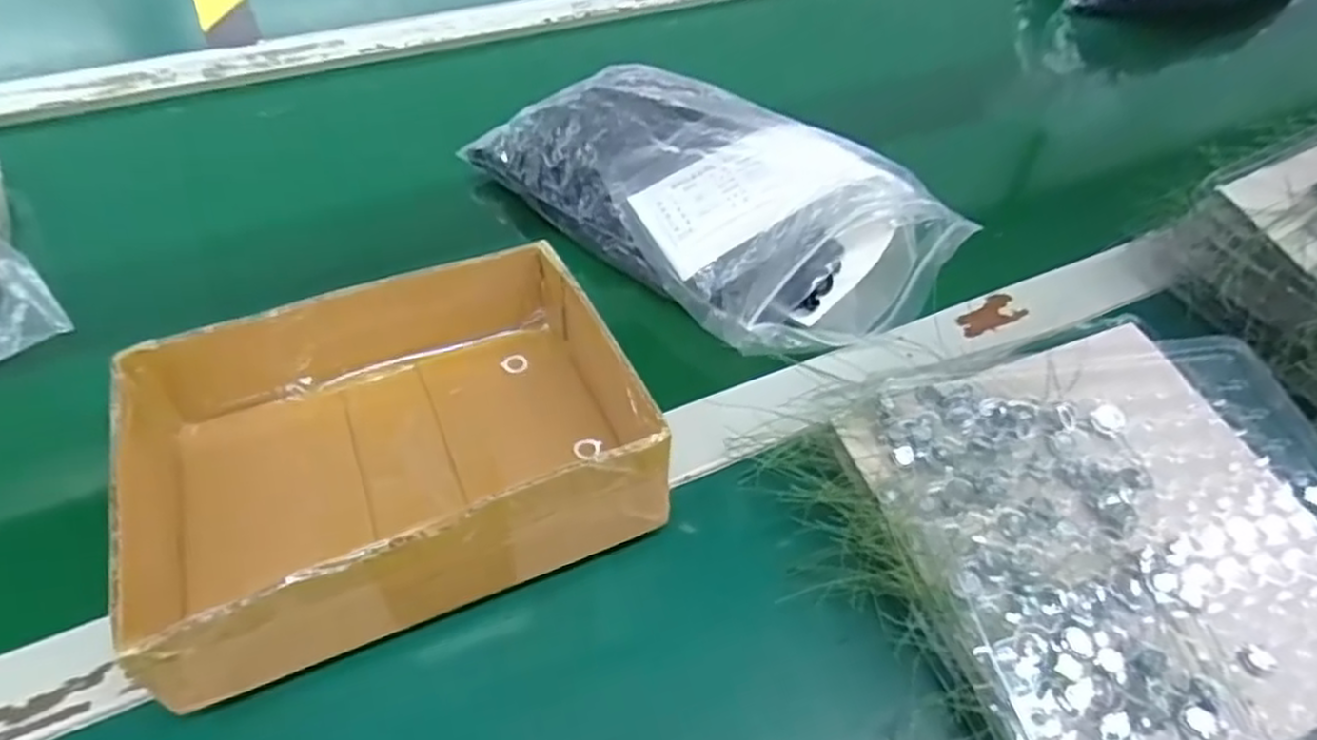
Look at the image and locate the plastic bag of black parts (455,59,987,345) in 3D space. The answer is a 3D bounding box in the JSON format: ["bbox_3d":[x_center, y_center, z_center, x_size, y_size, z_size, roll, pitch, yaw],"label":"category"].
[{"bbox_3d":[0.030,-0.116,0.467,0.283,0.054,0.152,34,55,24],"label":"plastic bag of black parts"}]

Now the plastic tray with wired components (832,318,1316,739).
[{"bbox_3d":[0.210,0.078,0.328,0.212,0.031,0.226,-7,50,-9],"label":"plastic tray with wired components"}]

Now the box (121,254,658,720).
[{"bbox_3d":[-0.118,0.028,0.335,0.202,0.059,0.162,-18,53,-18],"label":"box"}]

